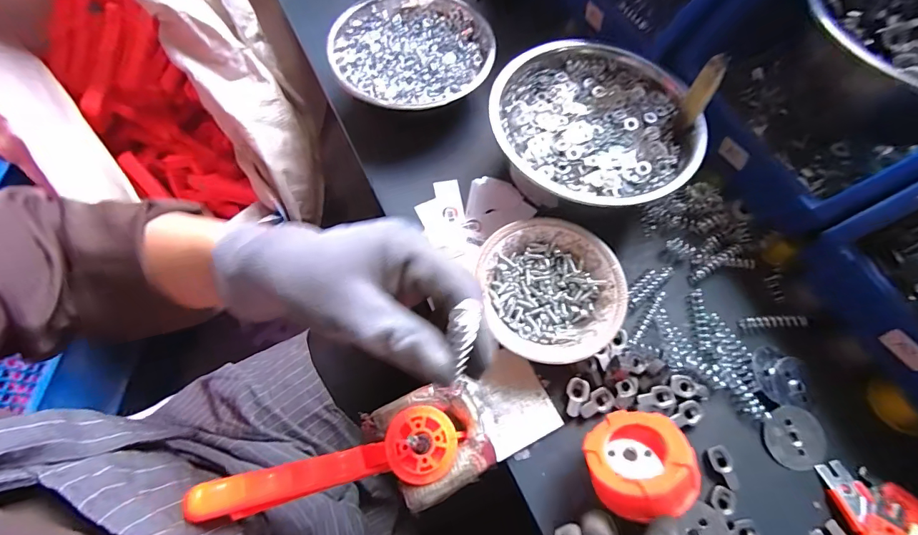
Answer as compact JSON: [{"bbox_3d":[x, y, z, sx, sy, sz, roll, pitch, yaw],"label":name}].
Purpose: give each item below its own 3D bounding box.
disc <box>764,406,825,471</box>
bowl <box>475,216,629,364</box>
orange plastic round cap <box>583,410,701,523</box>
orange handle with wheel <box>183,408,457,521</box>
[{"bbox_3d":[0.267,0.135,0.326,0.046,0.004,0.044,0,71,0],"label":"disc"},{"bbox_3d":[0.076,0.022,0.350,0.112,0.041,0.118,0,66,-1],"label":"bowl"},{"bbox_3d":[0.118,0.130,0.274,0.065,0.029,0.065,-21,23,10],"label":"orange plastic round cap"},{"bbox_3d":[-0.082,0.132,0.277,0.159,0.056,0.046,-11,67,-6],"label":"orange handle with wheel"}]

